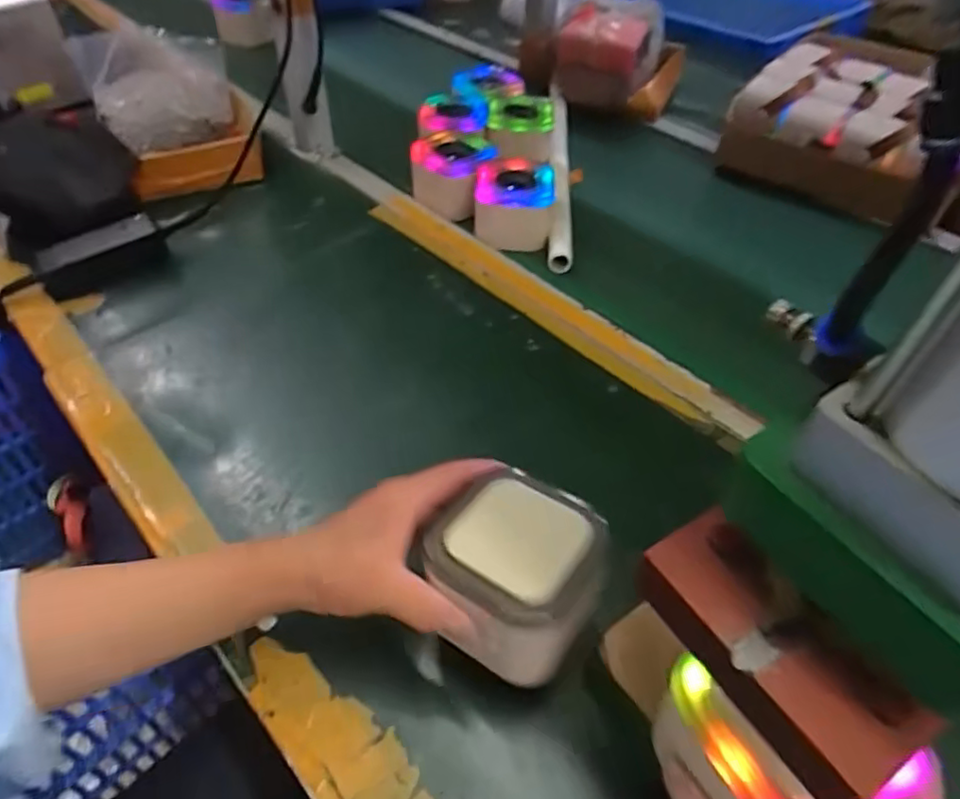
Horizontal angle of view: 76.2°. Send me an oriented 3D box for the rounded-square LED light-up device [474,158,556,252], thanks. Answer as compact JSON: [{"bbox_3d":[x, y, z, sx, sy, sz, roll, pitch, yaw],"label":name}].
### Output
[{"bbox_3d":[0.041,-0.231,0.715,0.090,0.059,0.096,9,48,6],"label":"rounded-square LED light-up device"}]

